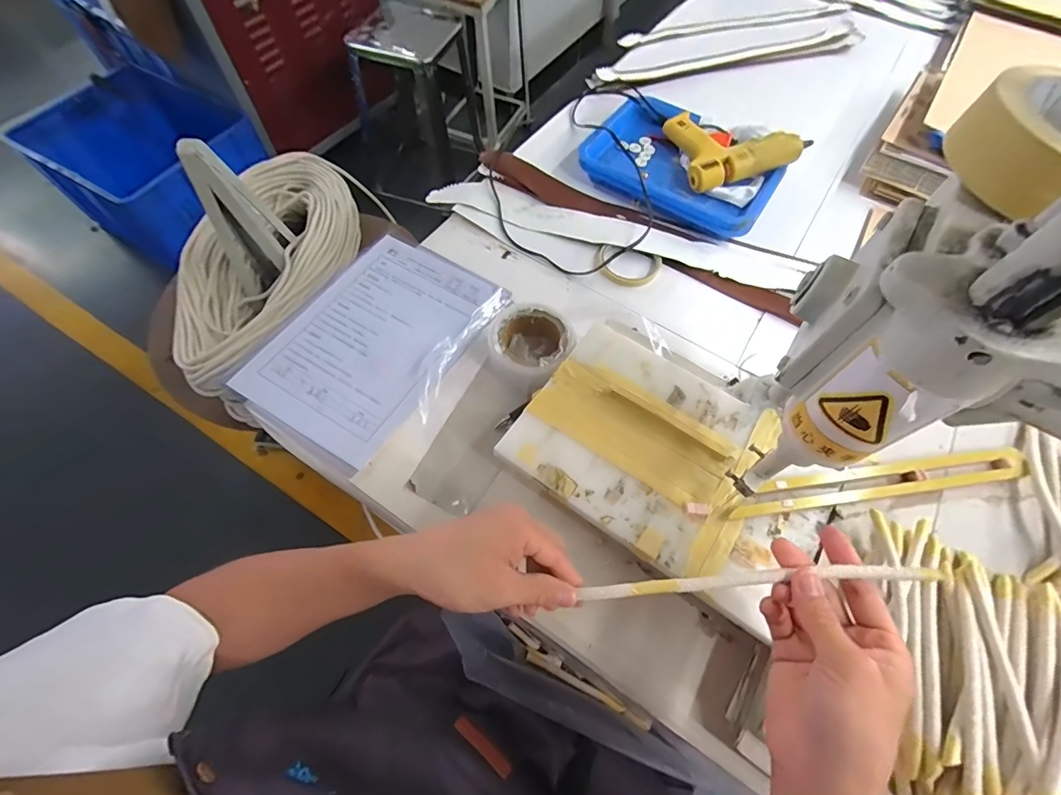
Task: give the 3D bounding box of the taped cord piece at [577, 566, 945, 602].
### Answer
[{"bbox_3d":[0.152,0.129,0.316,0.230,0.013,0.012,-8,62,10],"label":"taped cord piece"}]

